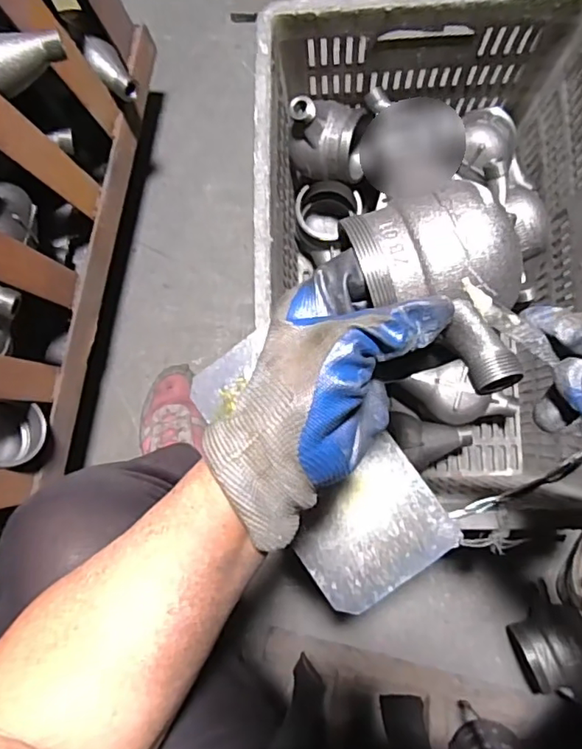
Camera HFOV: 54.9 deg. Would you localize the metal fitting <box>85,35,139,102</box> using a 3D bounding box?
[{"bbox_3d":[-0.191,-0.323,0.596,0.029,0.037,0.063,-32,84,1],"label":"metal fitting"}]

